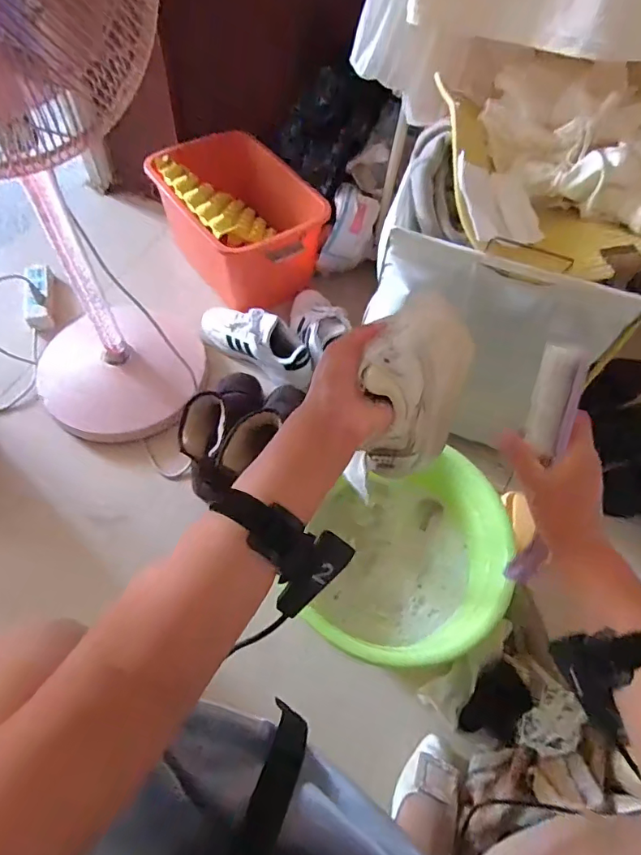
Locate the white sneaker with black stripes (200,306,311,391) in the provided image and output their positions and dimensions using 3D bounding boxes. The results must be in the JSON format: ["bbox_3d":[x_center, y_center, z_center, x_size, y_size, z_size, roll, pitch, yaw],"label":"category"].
[{"bbox_3d":[-0.136,-0.181,1.000,0.297,0.085,0.091,33,62,14],"label":"white sneaker with black stripes"}]

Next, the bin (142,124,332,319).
[{"bbox_3d":[-0.179,-0.471,1.088,0.255,0.187,0.326,-33,67,-21],"label":"bin"}]

